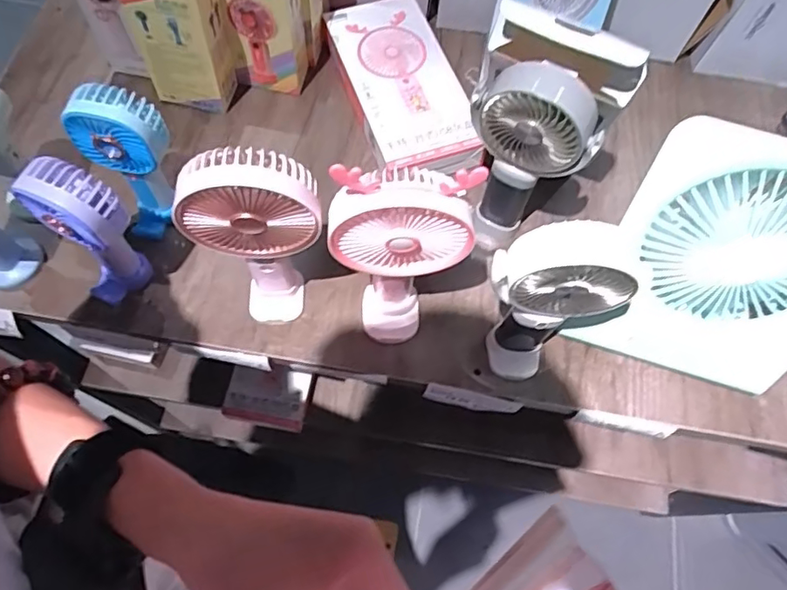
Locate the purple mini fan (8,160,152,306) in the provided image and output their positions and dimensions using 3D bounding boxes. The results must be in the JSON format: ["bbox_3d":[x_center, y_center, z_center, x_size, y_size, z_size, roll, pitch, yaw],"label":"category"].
[{"bbox_3d":[-0.264,-0.047,0.495,0.064,0.162,0.064,1,67,-3],"label":"purple mini fan"}]

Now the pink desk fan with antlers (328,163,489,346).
[{"bbox_3d":[0.004,-0.026,0.467,0.104,0.225,0.054,-5,67,-5],"label":"pink desk fan with antlers"}]

